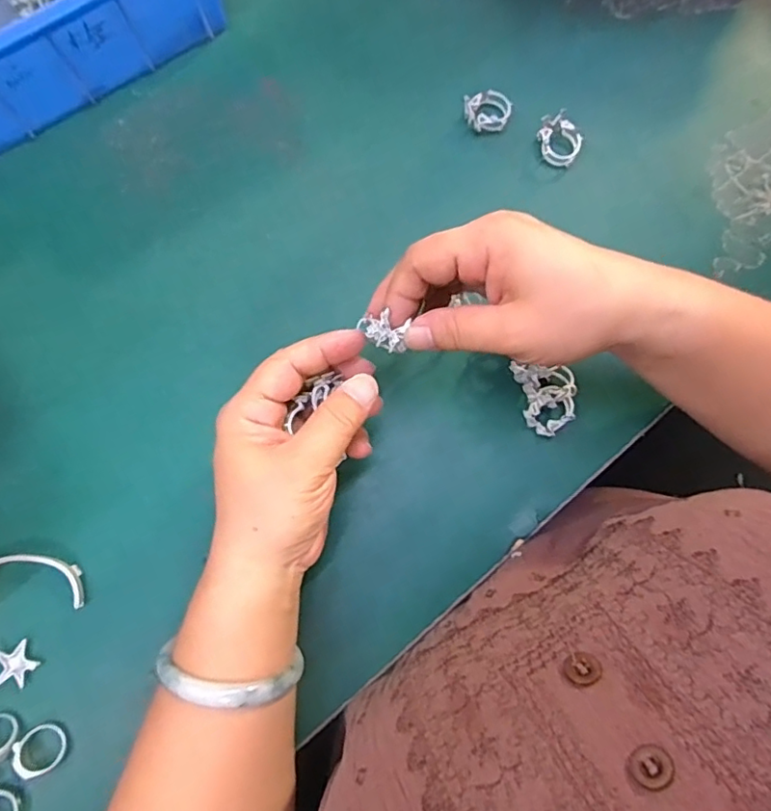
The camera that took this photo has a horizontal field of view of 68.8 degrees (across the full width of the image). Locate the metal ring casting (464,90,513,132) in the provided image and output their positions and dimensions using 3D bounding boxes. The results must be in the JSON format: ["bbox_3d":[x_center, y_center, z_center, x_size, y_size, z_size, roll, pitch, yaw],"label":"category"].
[{"bbox_3d":[0.070,-0.198,0.380,0.032,0.012,0.026,-11,78,-1],"label":"metal ring casting"}]

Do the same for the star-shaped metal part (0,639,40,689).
[{"bbox_3d":[-0.204,0.143,0.311,0.022,0.004,0.023,-9,78,0],"label":"star-shaped metal part"}]

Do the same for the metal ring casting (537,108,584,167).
[{"bbox_3d":[0.116,-0.176,0.374,0.025,0.016,0.031,-35,79,-6],"label":"metal ring casting"}]

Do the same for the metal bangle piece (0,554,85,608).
[{"bbox_3d":[-0.203,0.099,0.319,0.065,0.006,0.027,2,78,2],"label":"metal bangle piece"}]

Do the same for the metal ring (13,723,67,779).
[{"bbox_3d":[-0.184,0.185,0.301,0.025,0.004,0.023,5,64,-11],"label":"metal ring"}]

